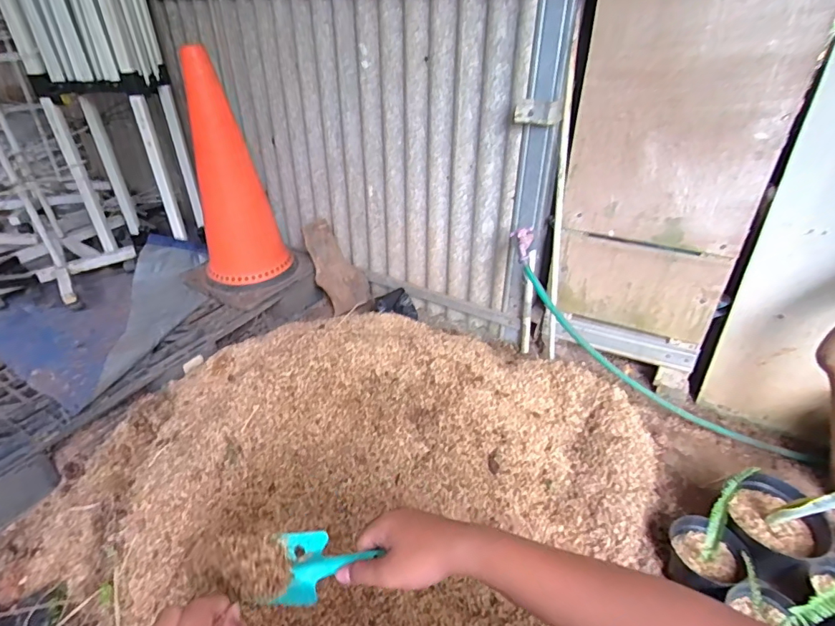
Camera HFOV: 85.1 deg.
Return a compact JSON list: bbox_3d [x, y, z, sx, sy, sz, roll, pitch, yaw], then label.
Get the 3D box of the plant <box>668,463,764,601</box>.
[{"bbox_3d":[0.537,0.400,0.809,0.121,0.233,0.120,14,34,18],"label":"plant"}]

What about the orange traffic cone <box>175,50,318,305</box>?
[{"bbox_3d":[-0.532,-0.374,1.349,0.302,0.625,0.305,20,37,26],"label":"orange traffic cone"}]

